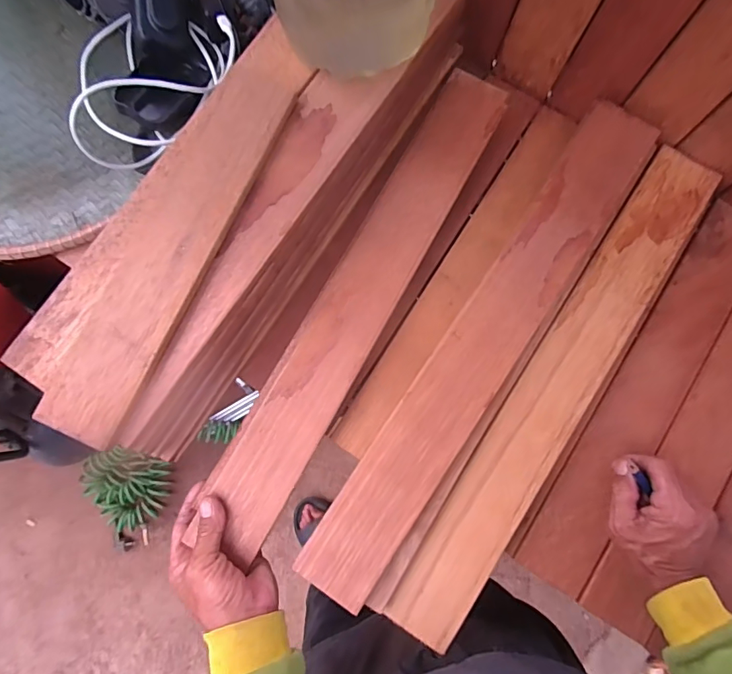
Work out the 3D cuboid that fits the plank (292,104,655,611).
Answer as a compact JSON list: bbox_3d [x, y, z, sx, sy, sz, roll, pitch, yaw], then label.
[{"bbox_3d":[0.110,0.001,0.407,0.068,0.010,0.496,34,82,5],"label":"plank"}]

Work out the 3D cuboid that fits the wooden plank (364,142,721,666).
[{"bbox_3d":[0.179,0.039,0.421,0.073,0.025,0.502,34,80,6],"label":"wooden plank"}]

